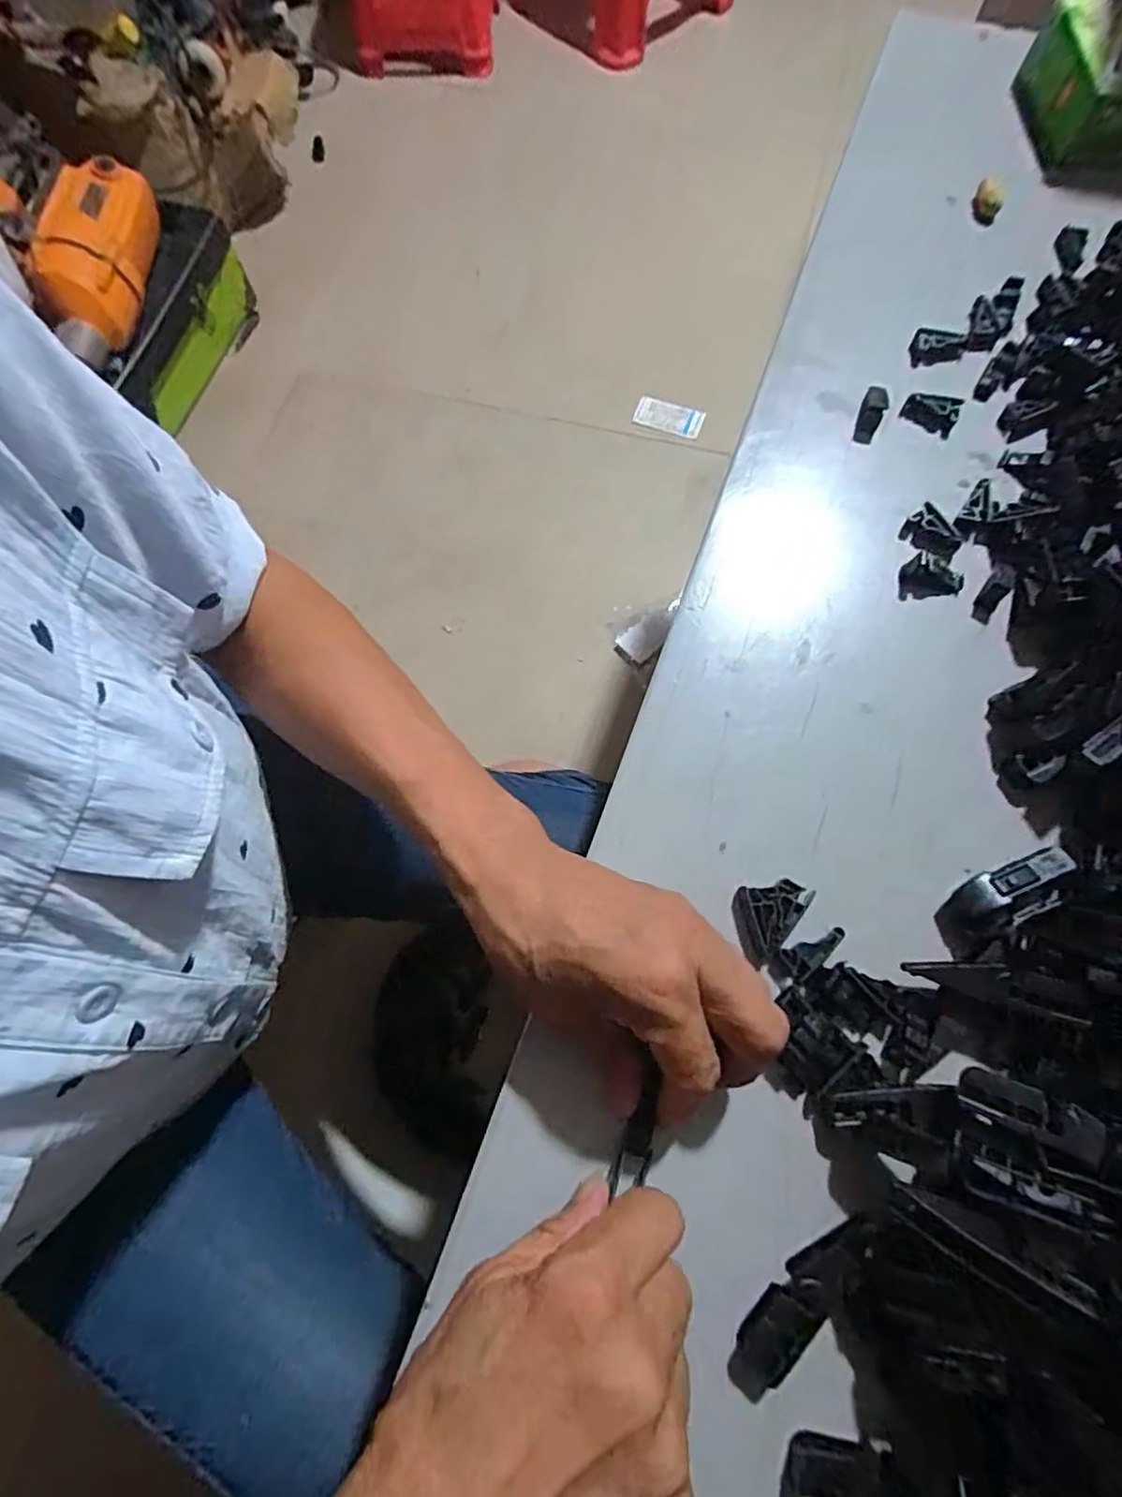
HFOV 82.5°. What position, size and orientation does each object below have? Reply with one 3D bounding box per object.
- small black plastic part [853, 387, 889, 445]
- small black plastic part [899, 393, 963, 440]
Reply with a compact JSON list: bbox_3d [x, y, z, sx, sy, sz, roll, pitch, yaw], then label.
[{"bbox_3d":[0.177,-0.191,0.364,0.013,0.008,0.036,18,86,7],"label":"small black plastic part"},{"bbox_3d":[0.211,-0.192,0.364,0.030,0.006,0.022,27,74,9],"label":"small black plastic part"}]

